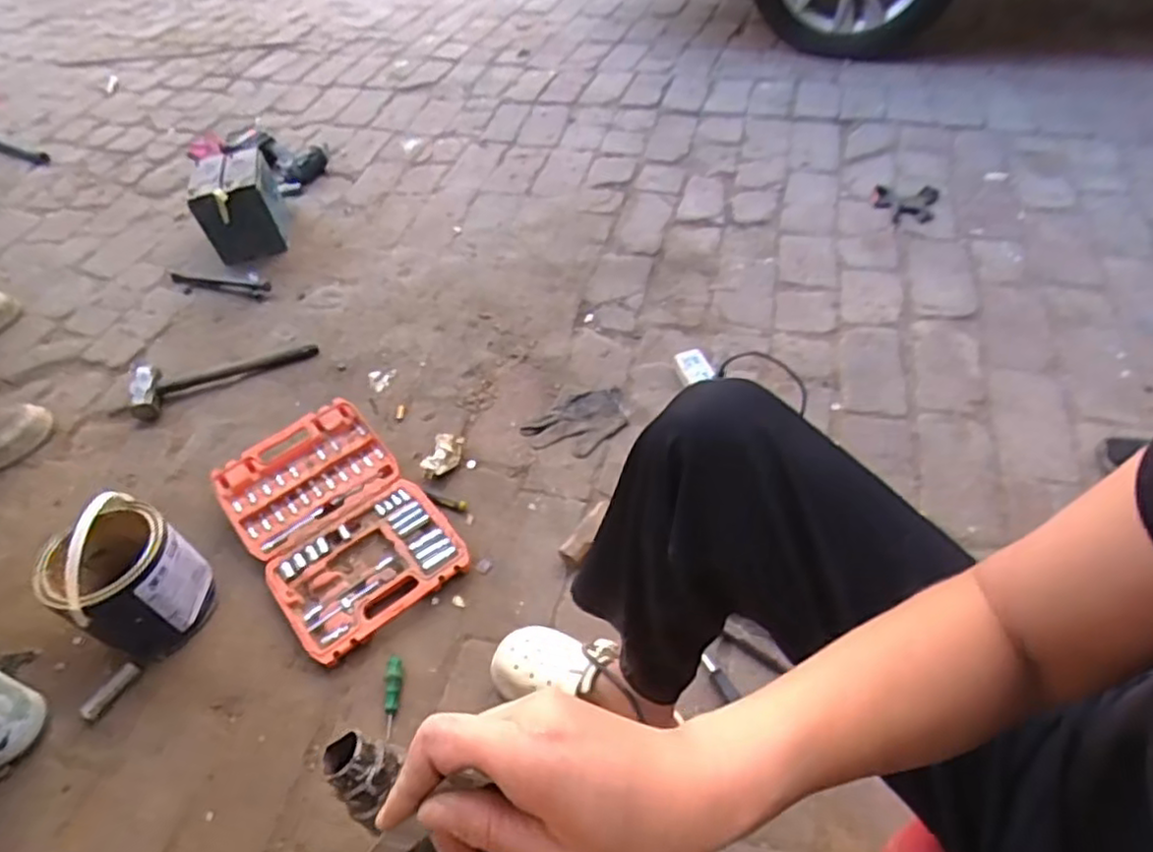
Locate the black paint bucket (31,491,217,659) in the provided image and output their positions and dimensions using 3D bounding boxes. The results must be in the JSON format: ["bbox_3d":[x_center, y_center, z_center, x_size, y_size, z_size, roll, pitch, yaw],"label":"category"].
[{"bbox_3d":[-0.607,0.199,0.903,0.160,0.182,0.154,-2,51,2],"label":"black paint bucket"}]

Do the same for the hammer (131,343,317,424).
[{"bbox_3d":[-0.664,-0.111,1.261,0.327,0.040,0.115,-22,53,-14],"label":"hammer"}]

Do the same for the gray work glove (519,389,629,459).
[{"bbox_3d":[0.010,-0.006,1.149,0.180,0.016,0.111,-32,56,-21],"label":"gray work glove"}]

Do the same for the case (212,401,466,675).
[{"bbox_3d":[-0.366,0.141,1.022,0.253,0.052,0.390,-33,56,-21],"label":"case"}]

